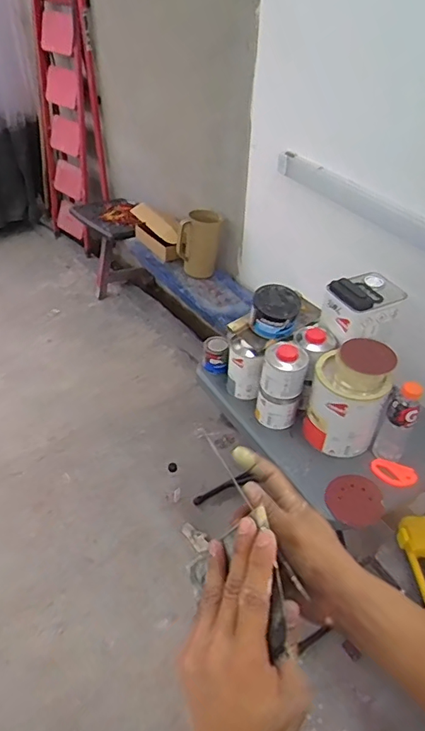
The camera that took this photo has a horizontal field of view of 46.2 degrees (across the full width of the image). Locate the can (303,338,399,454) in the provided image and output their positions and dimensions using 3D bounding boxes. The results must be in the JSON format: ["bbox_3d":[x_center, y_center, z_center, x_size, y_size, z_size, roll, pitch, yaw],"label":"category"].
[{"bbox_3d":[0.305,0.073,1.126,0.153,0.219,0.145,2,41,-1],"label":"can"}]

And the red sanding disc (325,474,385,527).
[{"bbox_3d":[0.305,0.285,1.058,0.124,0.010,0.117,2,35,-1],"label":"red sanding disc"}]

